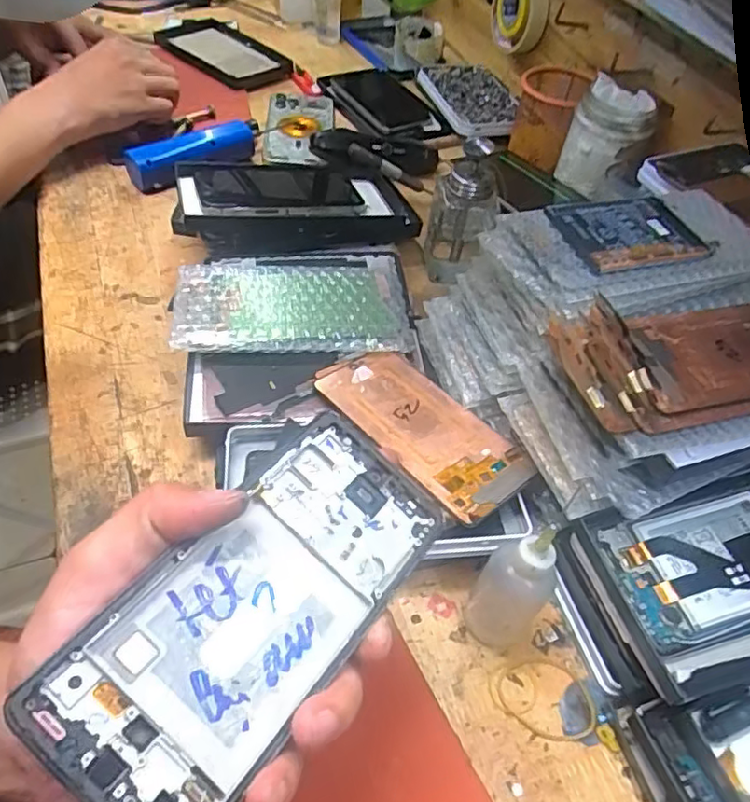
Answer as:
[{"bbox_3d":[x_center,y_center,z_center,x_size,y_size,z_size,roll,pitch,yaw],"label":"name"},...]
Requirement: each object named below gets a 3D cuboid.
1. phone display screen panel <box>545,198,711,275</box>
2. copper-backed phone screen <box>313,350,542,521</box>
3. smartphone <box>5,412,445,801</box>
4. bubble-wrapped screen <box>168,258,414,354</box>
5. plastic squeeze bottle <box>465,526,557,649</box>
[{"bbox_3d":[0.158,-0.105,0.372,0.083,0.009,0.059,-11,53,-15],"label":"phone display screen panel"},{"bbox_3d":[0.031,0.014,0.406,0.067,0.004,0.156,-31,55,-28],"label":"copper-backed phone screen"},{"bbox_3d":[-0.040,0.074,0.223,0.069,0.005,0.157,43,54,4],"label":"smartphone"},{"bbox_3d":[-0.061,-0.075,0.464,0.176,0.012,0.093,-2,56,-10],"label":"bubble-wrapped screen"},{"bbox_3d":[0.073,0.104,0.325,0.031,0.096,0.032,1,51,-6],"label":"plastic squeeze bottle"}]

